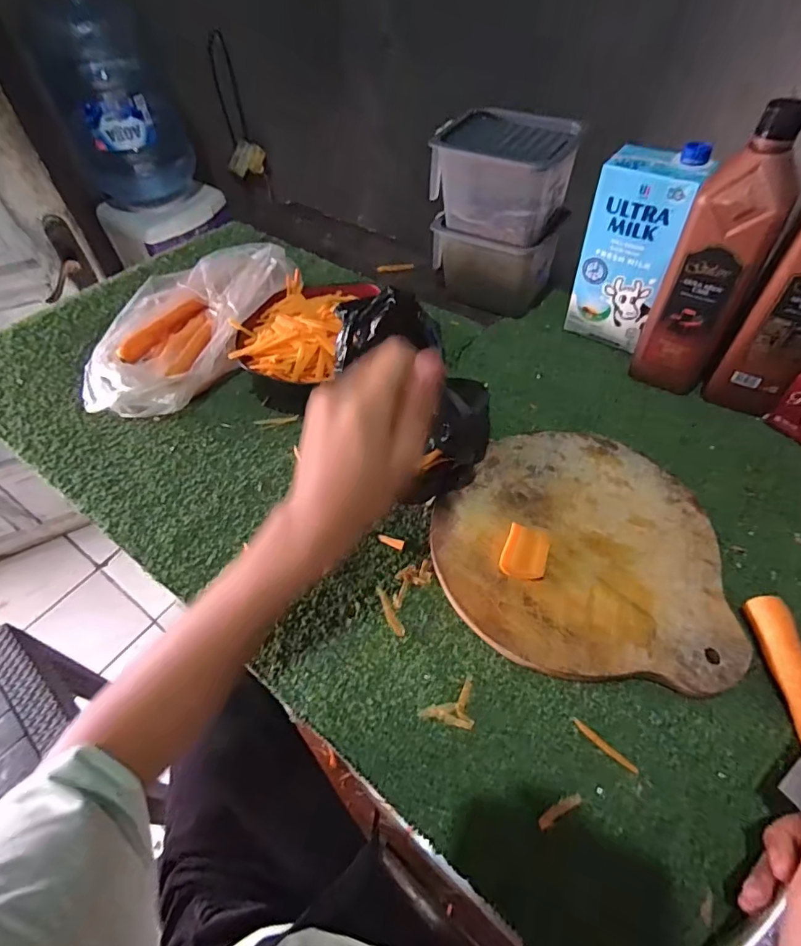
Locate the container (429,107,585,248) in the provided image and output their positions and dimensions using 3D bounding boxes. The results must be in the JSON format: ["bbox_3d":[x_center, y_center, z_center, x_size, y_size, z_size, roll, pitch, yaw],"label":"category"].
[{"bbox_3d":[0.118,-0.351,0.582,0.154,0.097,0.104,24,58,19],"label":"container"}]

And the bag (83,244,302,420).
[{"bbox_3d":[-0.256,-0.183,0.601,0.152,0.085,0.278,24,58,19],"label":"bag"}]

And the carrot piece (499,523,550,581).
[{"bbox_3d":[0.105,0.068,0.415,0.036,0.015,0.044,15,56,13],"label":"carrot piece"}]

